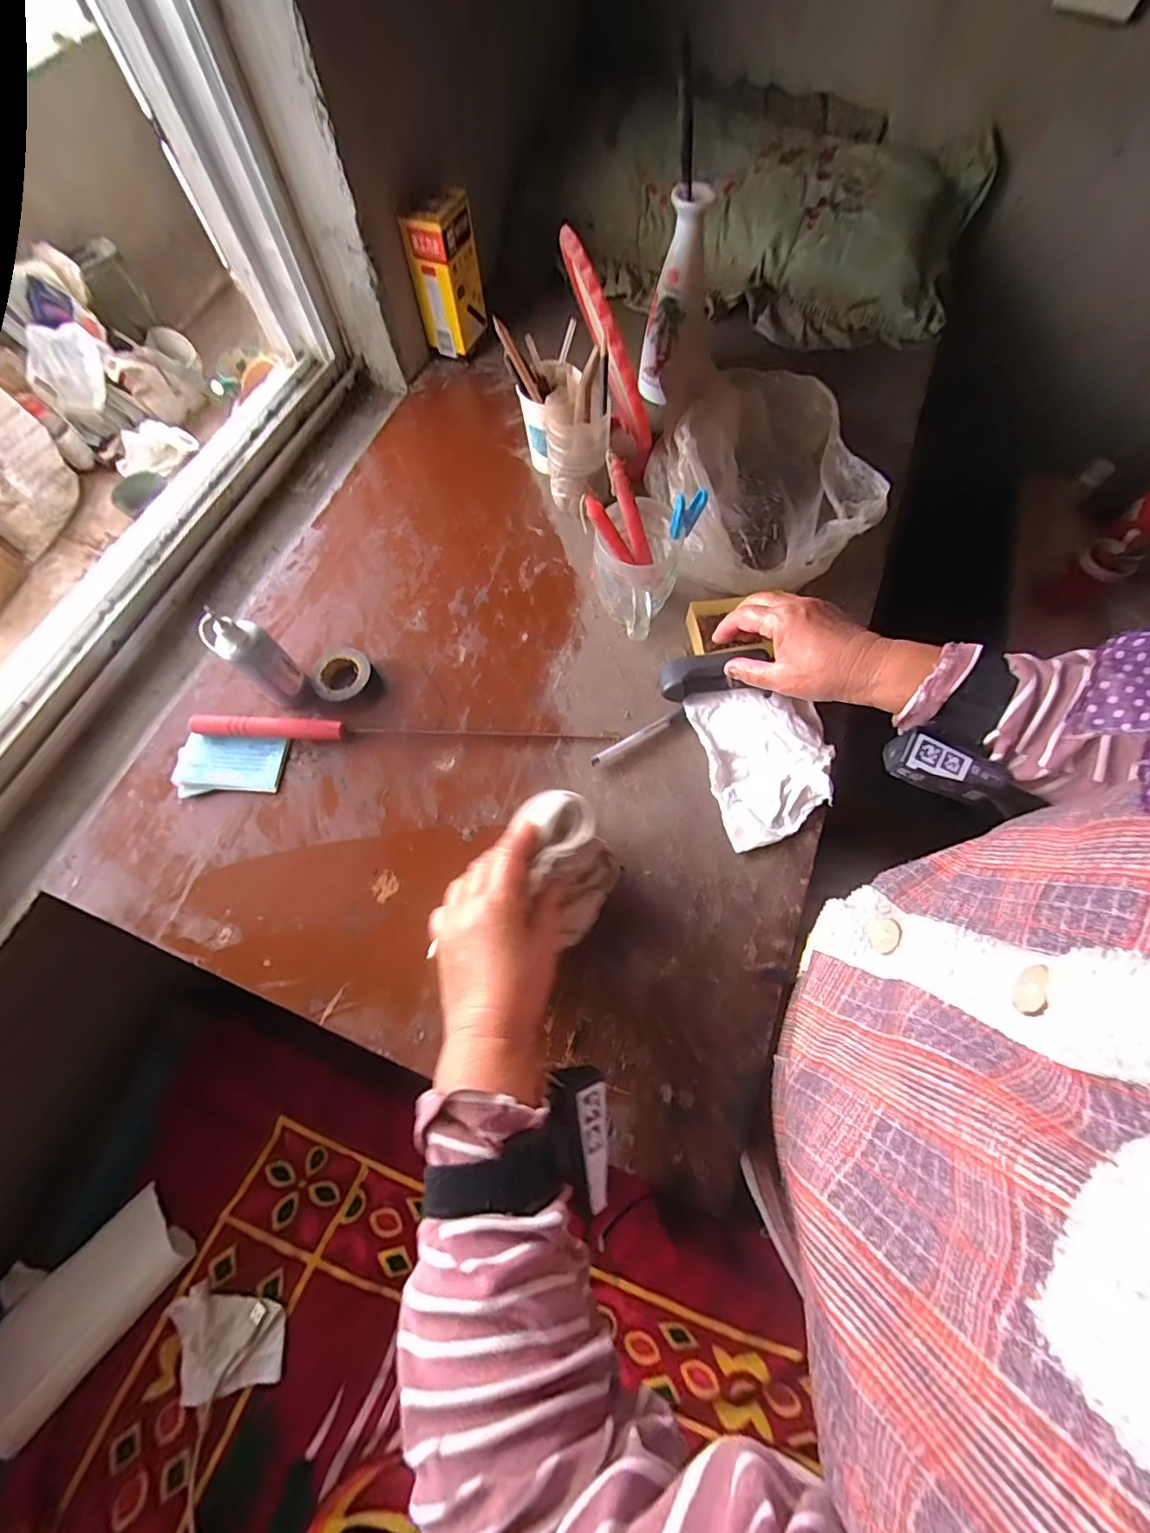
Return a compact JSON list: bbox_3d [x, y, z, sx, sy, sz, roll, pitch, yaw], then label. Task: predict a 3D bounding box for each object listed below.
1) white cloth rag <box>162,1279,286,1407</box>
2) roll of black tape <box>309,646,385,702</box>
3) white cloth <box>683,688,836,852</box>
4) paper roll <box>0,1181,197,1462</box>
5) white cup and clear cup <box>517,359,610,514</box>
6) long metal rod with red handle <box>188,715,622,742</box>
[{"bbox_3d":[-0.324,0.531,0.480,0.091,0.024,0.087,-12,70,-5],"label":"white cloth rag"},{"bbox_3d":[-0.218,-0.088,0.492,0.063,0.019,0.058,-1,70,2],"label":"roll of black tape"},{"bbox_3d":[0.171,-0.009,0.457,0.109,0.019,0.142,-14,70,-3],"label":"white cloth"},{"bbox_3d":[-0.466,0.512,0.482,0.091,0.032,0.183,40,74,13],"label":"paper roll"},{"bbox_3d":[-0.011,-0.348,0.541,0.070,0.101,0.127,-17,70,-4],"label":"white cup and clear cup"},{"bbox_3d":[-0.157,-0.031,0.471,0.386,0.021,0.018,2,70,3],"label":"long metal rod with red handle"}]

